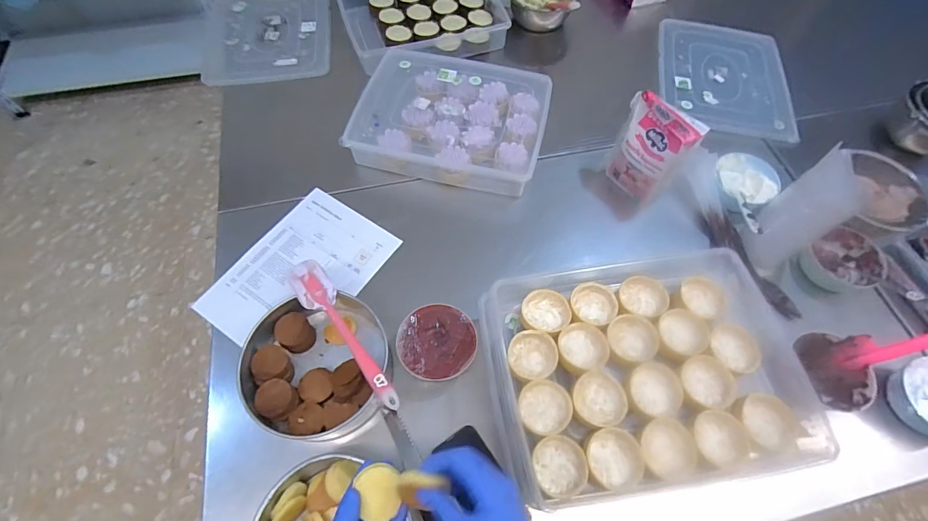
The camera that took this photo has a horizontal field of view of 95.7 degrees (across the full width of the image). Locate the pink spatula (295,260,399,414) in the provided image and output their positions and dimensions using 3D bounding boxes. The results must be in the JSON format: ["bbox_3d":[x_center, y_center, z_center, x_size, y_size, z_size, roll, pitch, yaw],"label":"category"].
[{"bbox_3d":[-0.174,0.102,0.590,0.046,0.018,0.256,-31,67,-17],"label":"pink spatula"}]

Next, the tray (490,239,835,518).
[{"bbox_3d":[0.233,0.138,0.564,0.385,0.073,0.308,-6,62,-5],"label":"tray"}]

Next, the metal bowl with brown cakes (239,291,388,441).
[{"bbox_3d":[-0.212,0.154,0.614,0.189,0.074,0.207,1,62,-1],"label":"metal bowl with brown cakes"}]

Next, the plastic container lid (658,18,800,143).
[{"bbox_3d":[0.593,-0.431,0.968,0.282,0.024,0.369,8,62,3],"label":"plastic container lid"}]

